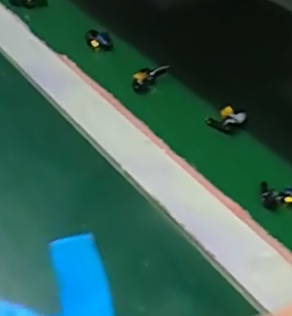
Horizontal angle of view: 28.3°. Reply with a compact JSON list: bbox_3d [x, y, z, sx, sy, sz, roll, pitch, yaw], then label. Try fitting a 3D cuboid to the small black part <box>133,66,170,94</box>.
[{"bbox_3d":[0.003,-0.078,0.568,0.009,0.019,0.048,33,51,33],"label":"small black part"}]

